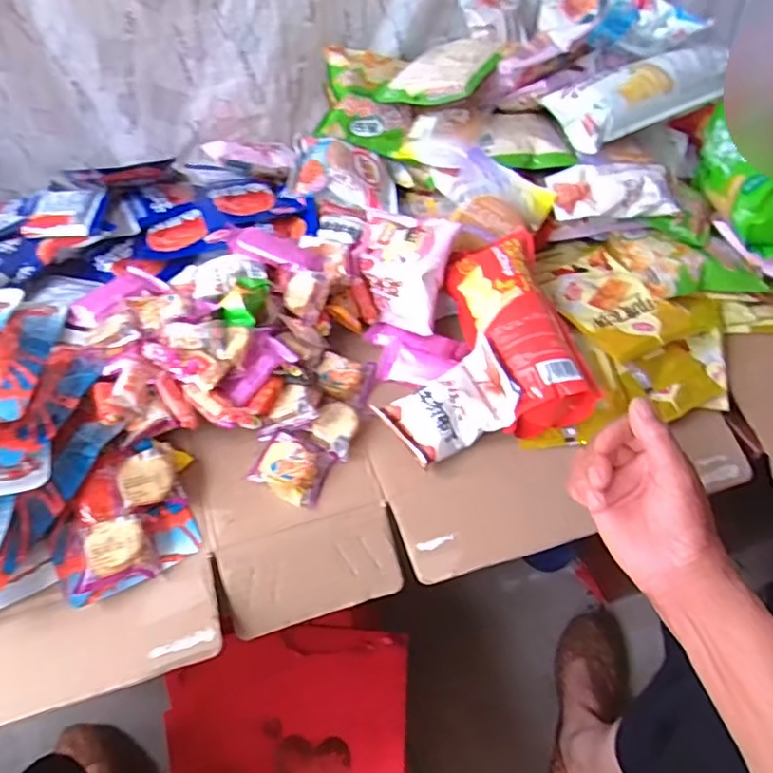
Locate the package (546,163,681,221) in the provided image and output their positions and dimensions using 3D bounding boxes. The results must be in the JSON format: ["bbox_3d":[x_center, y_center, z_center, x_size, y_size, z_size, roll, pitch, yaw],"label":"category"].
[{"bbox_3d":[0.240,-0.210,0.637,0.119,0.033,0.071,3,48,1],"label":"package"}]

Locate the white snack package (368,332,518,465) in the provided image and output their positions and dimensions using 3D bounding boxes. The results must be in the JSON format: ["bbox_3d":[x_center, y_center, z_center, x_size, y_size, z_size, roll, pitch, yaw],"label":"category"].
[{"bbox_3d":[0.055,0.015,0.507,0.108,0.040,0.072,-31,69,-5],"label":"white snack package"}]

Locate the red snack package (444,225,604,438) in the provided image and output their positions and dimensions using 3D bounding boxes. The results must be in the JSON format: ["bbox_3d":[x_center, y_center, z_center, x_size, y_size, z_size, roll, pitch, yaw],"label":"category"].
[{"bbox_3d":[0.118,-0.060,0.555,0.085,0.062,0.203,-8,49,-9],"label":"red snack package"}]

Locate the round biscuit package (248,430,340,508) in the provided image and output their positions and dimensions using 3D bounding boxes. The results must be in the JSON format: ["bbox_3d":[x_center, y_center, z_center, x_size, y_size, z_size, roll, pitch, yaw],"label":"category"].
[{"bbox_3d":[-0.077,0.066,0.493,0.053,0.025,0.051,16,49,13],"label":"round biscuit package"}]

